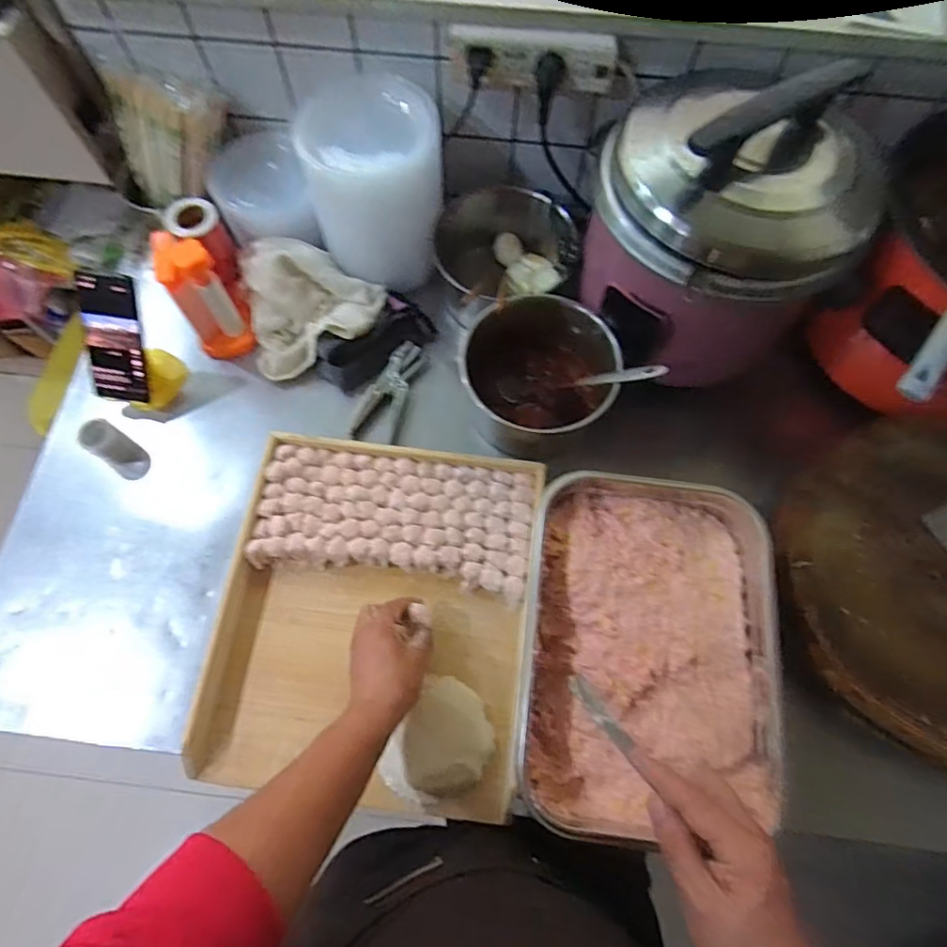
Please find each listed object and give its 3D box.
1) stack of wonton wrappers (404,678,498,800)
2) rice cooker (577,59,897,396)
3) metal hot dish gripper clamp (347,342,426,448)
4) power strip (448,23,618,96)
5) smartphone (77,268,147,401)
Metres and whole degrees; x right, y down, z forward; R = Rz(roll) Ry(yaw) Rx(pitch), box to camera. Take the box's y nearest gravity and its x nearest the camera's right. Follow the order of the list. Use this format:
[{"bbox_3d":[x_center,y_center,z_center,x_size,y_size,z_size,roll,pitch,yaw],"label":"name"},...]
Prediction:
[{"bbox_3d":[-0.025,0.287,0.593,0.094,0.035,0.119,25,71,9],"label":"stack of wonton wrappers"},{"bbox_3d":[0.268,-0.255,0.632,0.279,0.266,0.243,17,70,6],"label":"rice cooker"},{"bbox_3d":[-0.115,-0.111,0.765,0.052,0.035,0.155,17,70,6],"label":"metal hot dish gripper clamp"},{"bbox_3d":[0.066,-0.468,0.634,0.185,0.056,0.028,5,69,2],"label":"power strip"},{"bbox_3d":[-0.453,-0.167,0.702,0.066,0.160,0.016,3,27,-7],"label":"smartphone"}]

